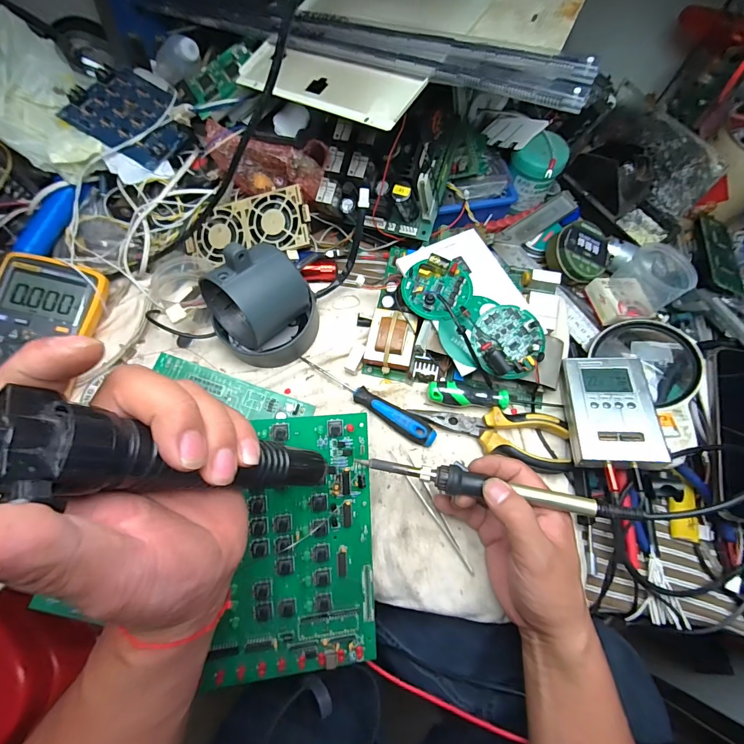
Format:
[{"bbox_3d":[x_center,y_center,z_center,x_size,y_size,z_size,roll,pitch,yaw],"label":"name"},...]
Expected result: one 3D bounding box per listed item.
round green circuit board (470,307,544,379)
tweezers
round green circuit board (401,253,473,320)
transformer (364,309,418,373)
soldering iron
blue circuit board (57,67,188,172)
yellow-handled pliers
[{"bbox_3d":[0.132,-0.031,0.365,0.067,0.023,0.070,0,70,-1],"label":"round green circuit board"},{"bbox_3d":[0.058,0.127,0.351,0.015,0.009,0.128,-31,73,-11],"label":"tweezers"},{"bbox_3d":[0.067,-0.085,0.375,0.069,0.020,0.060,3,70,1],"label":"round green circuit board"},{"bbox_3d":[0.020,-0.033,0.392,0.048,0.034,0.057,10,70,3],"label":"transformer"},{"bbox_3d":[0.090,0.090,0.292,0.200,0.019,0.018,8,70,10],"label":"soldering iron"},{"bbox_3d":[-0.277,-0.299,0.437,0.119,0.010,0.104,32,68,-2],"label":"blue circuit board"},{"bbox_3d":[0.116,0.056,0.365,0.144,0.029,0.050,15,70,5],"label":"yellow-handled pliers"}]

